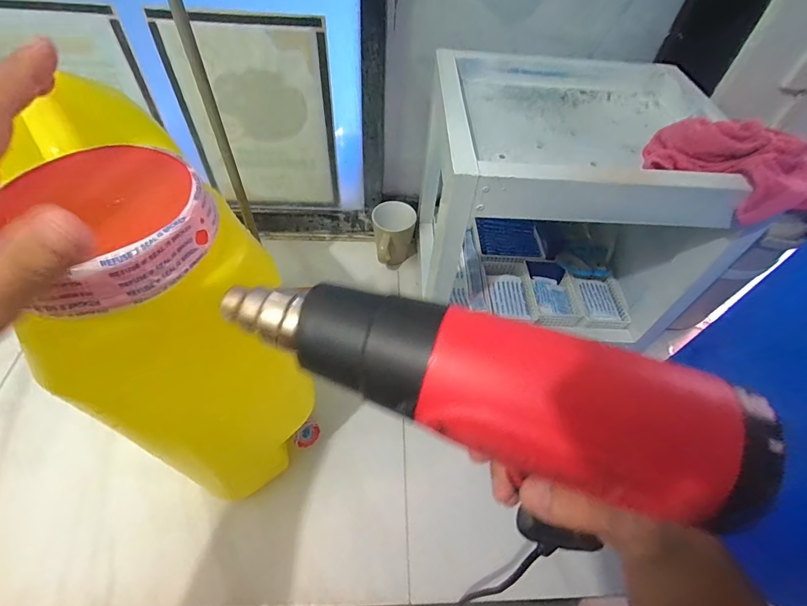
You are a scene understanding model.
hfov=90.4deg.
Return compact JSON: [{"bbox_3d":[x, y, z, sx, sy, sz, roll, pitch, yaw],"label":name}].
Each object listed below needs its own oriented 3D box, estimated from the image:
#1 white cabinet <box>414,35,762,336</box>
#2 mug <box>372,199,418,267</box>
[{"bbox_3d":[0.226,-0.168,0.606,0.370,0.281,0.365,2,53,-3],"label":"white cabinet"},{"bbox_3d":[-0.016,-0.118,0.759,0.077,0.116,0.103,2,53,-4],"label":"mug"}]

